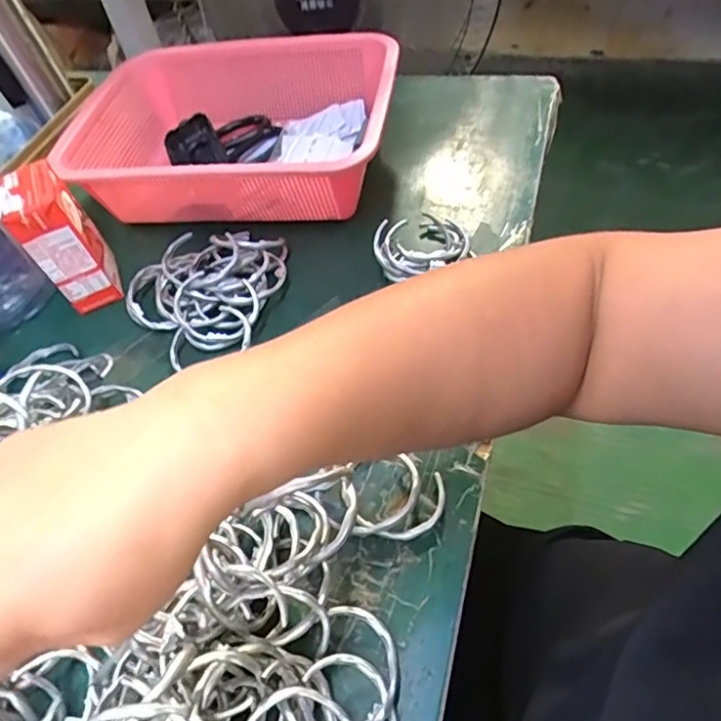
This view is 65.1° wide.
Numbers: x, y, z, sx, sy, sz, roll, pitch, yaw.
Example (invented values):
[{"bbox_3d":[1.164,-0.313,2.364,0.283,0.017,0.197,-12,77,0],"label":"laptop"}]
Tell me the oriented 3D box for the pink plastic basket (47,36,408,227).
[{"bbox_3d":[-0.116,-0.223,0.551,0.302,0.094,0.216,5,54,12],"label":"pink plastic basket"}]

